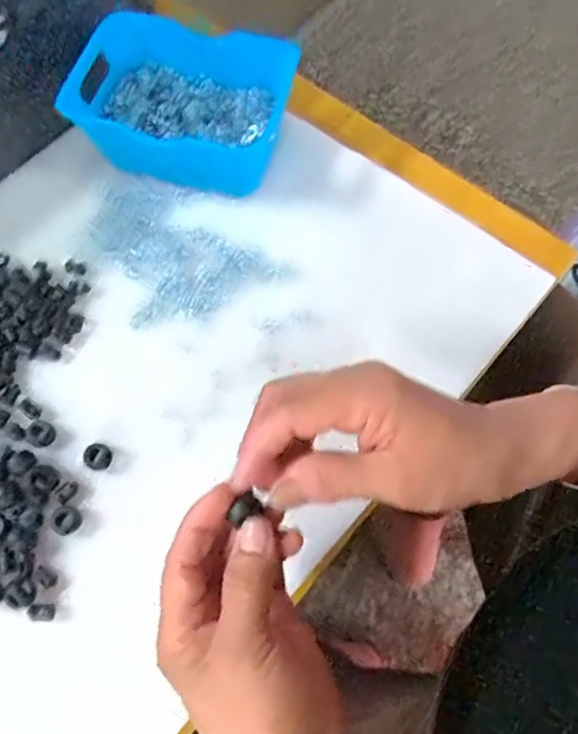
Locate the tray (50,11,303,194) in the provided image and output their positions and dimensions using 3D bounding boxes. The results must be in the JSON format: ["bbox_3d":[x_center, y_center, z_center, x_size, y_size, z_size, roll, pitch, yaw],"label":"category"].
[{"bbox_3d":[-0.077,-0.190,0.438,0.148,0.070,0.093,16,70,6],"label":"tray"}]

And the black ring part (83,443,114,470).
[{"bbox_3d":[-0.120,0.057,0.374,0.014,0.013,0.016,25,71,10],"label":"black ring part"}]

